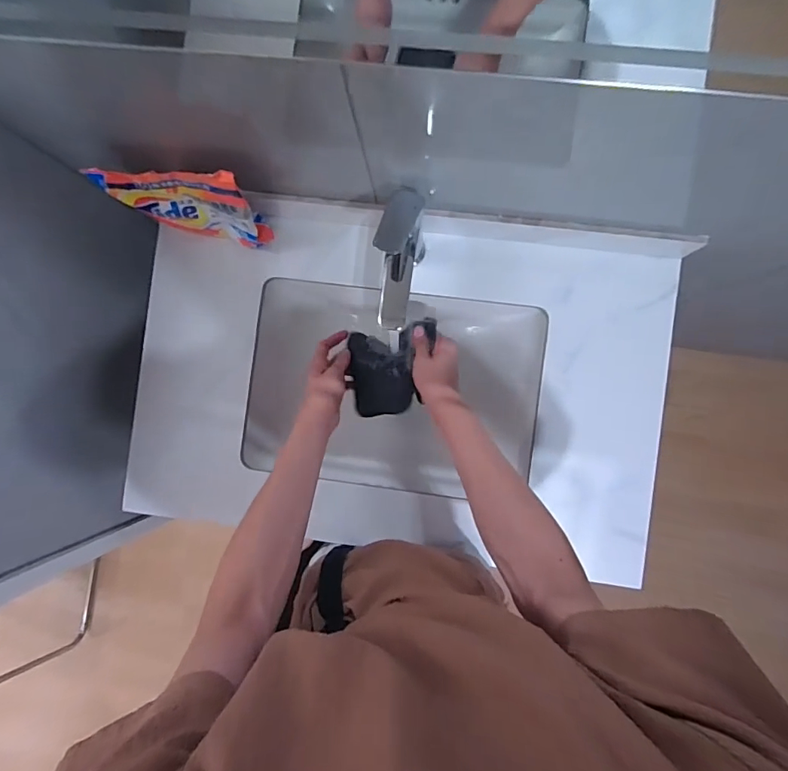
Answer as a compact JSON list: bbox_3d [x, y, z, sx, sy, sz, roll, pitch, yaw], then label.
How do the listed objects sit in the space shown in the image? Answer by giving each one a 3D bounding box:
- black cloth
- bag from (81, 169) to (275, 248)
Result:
[{"bbox_3d":[0.000,-0.025,0.662,0.127,0.069,0.129,-6,91,4],"label":"black cloth"},{"bbox_3d":[-0.272,-0.238,0.615,0.177,0.167,0.044,9,92,4],"label":"bag"}]

